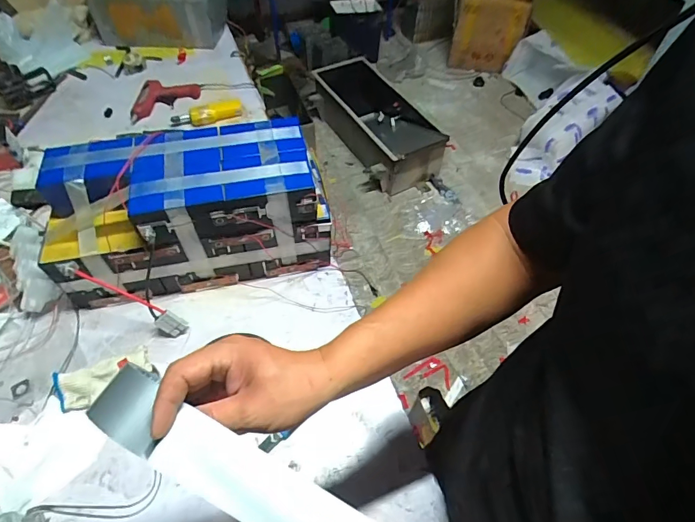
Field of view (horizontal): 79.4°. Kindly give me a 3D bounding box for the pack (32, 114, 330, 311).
[{"bbox_3d":[-0.297,-0.090,0.815,0.492,0.235,0.207,-10,55,-9],"label":"pack"}]

